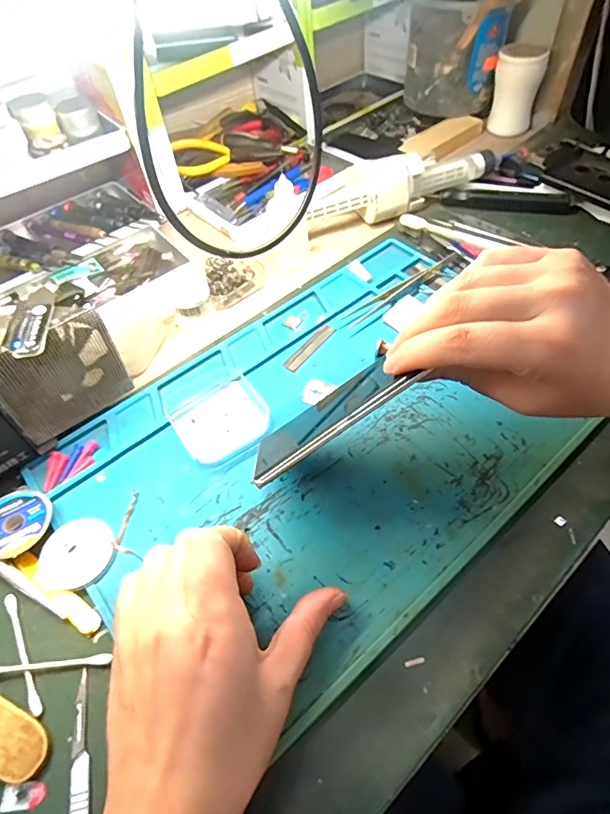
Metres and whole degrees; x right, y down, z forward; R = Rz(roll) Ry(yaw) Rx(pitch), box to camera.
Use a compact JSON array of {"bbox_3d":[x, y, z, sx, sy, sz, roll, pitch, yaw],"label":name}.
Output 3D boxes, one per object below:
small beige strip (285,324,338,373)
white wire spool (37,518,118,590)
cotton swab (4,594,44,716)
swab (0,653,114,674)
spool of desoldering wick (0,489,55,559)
[{"bbox_3d":[0.004,-0.049,0.391,0.013,0.004,0.055,32,62,24],"label":"small beige strip"},{"bbox_3d":[-0.139,0.088,0.294,0.040,0.009,0.042,-2,54,3],"label":"white wire spool"},{"bbox_3d":[-0.156,0.134,0.266,0.006,0.004,0.071,-30,57,-17],"label":"cotton swab"},{"bbox_3d":[-0.142,0.140,0.259,0.070,0.004,0.007,-6,53,0],"label":"swab"},{"bbox_3d":[-0.183,0.073,0.305,0.044,0.010,0.043,-2,54,3],"label":"spool of desoldering wick"}]

